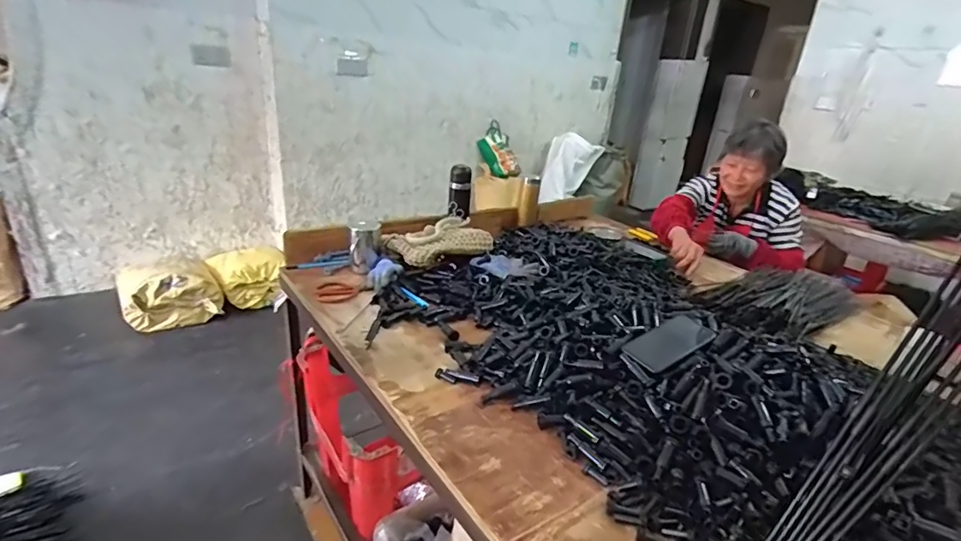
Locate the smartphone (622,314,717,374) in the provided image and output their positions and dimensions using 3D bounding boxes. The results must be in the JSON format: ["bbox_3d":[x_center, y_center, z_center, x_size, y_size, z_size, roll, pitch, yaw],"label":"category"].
[{"bbox_3d":[0.319,0.117,0.798,0.166,0.009,0.074,-21,39,-27],"label":"smartphone"}]

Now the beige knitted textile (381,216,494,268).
[{"bbox_3d":[-0.103,-0.078,1.234,0.239,0.059,0.183,-13,29,-36],"label":"beige knitted textile"}]

